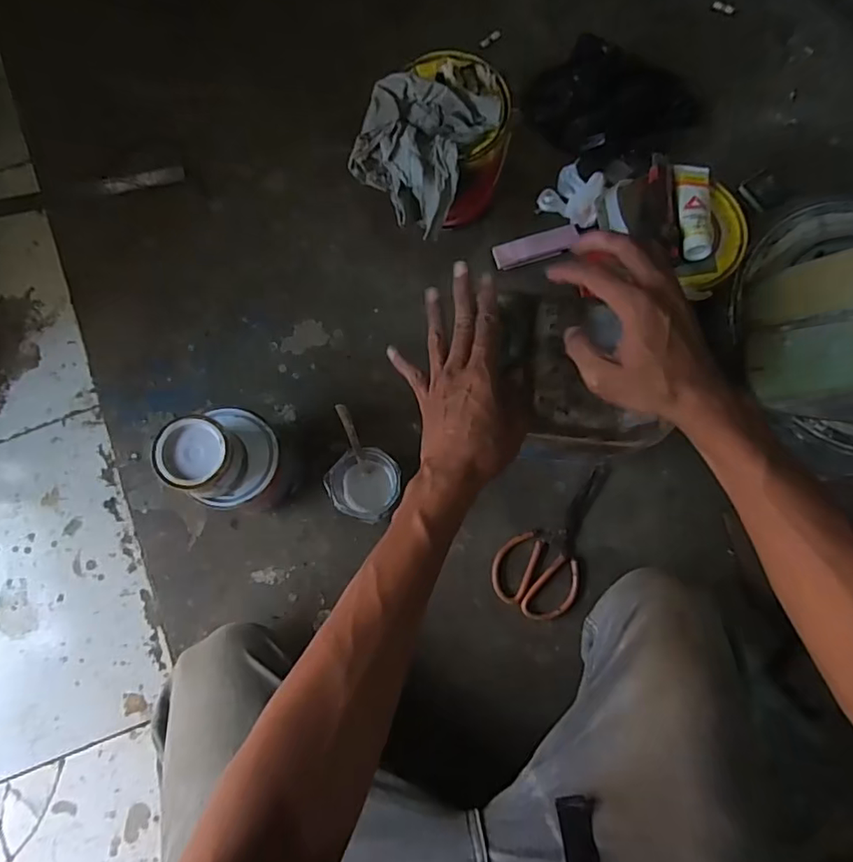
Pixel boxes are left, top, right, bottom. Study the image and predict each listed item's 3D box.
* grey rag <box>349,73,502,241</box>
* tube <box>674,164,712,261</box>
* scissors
[{"bbox_3d":[0.002,-0.349,0.655,0.133,0.102,0.161,34,80,6],"label":"grey rag"},{"bbox_3d":[0.293,-0.242,0.593,0.041,0.021,0.119,3,78,0],"label":"tube"},{"bbox_3d":[0.154,0.129,0.693,0.107,0.009,0.206,18,81,3],"label":"scissors"}]

